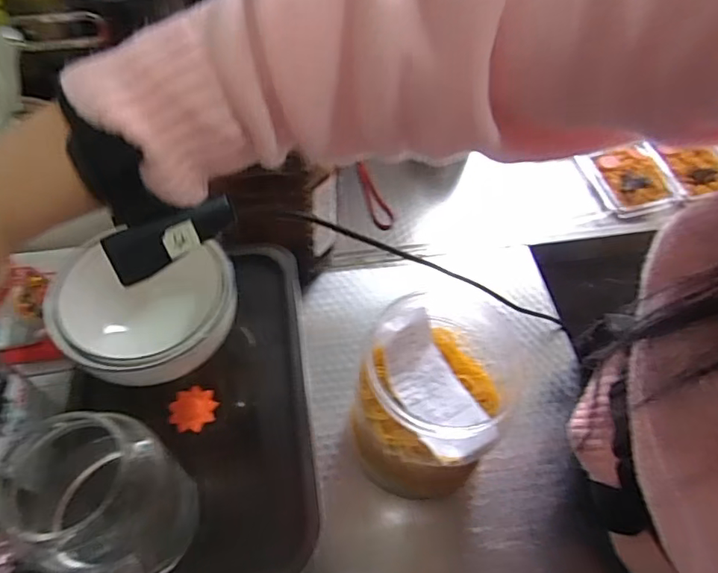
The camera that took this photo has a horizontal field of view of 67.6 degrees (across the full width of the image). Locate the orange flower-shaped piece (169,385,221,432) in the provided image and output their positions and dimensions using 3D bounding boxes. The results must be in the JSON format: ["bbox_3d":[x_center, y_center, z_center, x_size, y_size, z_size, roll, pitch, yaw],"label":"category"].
[{"bbox_3d":[-0.127,0.093,0.411,0.035,0.004,0.035,1,56,-1],"label":"orange flower-shaped piece"}]

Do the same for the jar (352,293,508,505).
[{"bbox_3d":[0.058,0.103,0.478,0.125,0.124,0.139,36,62,20],"label":"jar"}]

